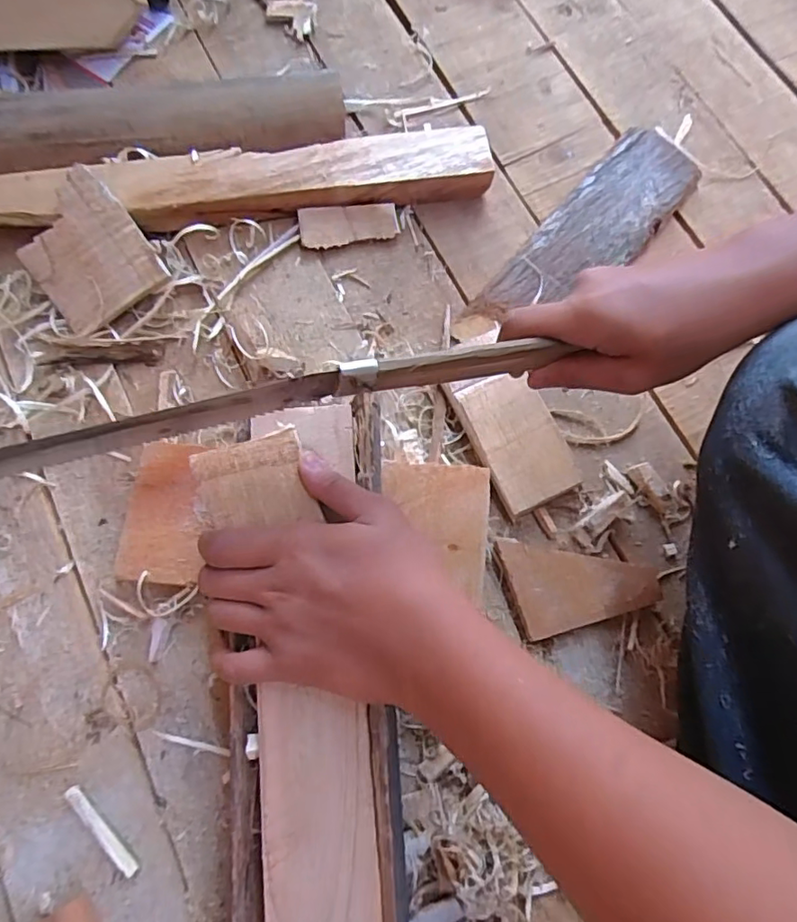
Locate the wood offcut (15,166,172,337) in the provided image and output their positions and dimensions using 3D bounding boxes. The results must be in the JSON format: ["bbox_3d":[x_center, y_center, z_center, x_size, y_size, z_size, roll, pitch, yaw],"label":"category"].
[{"bbox_3d":[-0.235,-0.156,0.426,0.084,0.006,0.099,-36,94,-2],"label":"wood offcut"}]

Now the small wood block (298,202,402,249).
[{"bbox_3d":[-0.041,-0.193,0.465,0.079,0.015,0.030,-10,73,-5],"label":"small wood block"}]

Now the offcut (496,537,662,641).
[{"bbox_3d":[0.122,0.076,0.385,0.095,0.015,0.065,-15,74,-6],"label":"offcut"}]

